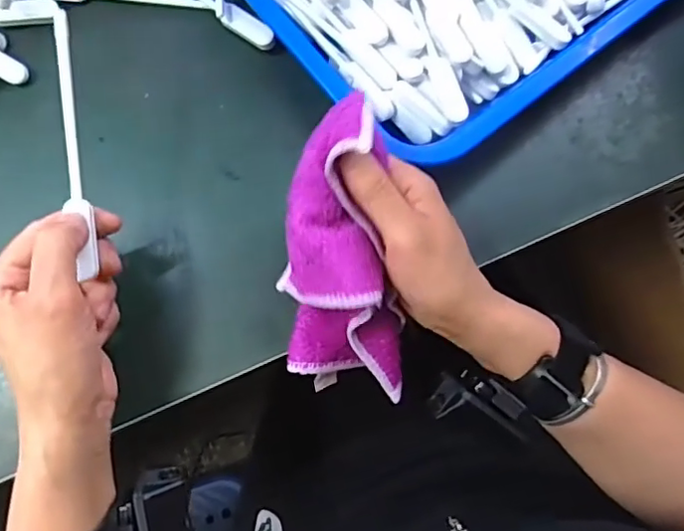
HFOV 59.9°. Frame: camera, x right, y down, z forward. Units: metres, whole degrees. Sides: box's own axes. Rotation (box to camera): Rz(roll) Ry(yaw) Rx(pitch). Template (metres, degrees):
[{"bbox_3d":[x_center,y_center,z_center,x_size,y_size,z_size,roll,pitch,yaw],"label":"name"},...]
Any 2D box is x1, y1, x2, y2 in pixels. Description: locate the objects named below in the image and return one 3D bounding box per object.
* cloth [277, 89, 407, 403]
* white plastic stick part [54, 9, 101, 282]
[{"bbox_3d":[0.000,0.002,0.335,0.067,0.051,0.174,-6,118,-3],"label":"cloth"},{"bbox_3d":[-0.148,-0.066,0.323,0.011,0.008,0.142,-6,92,-3],"label":"white plastic stick part"}]

